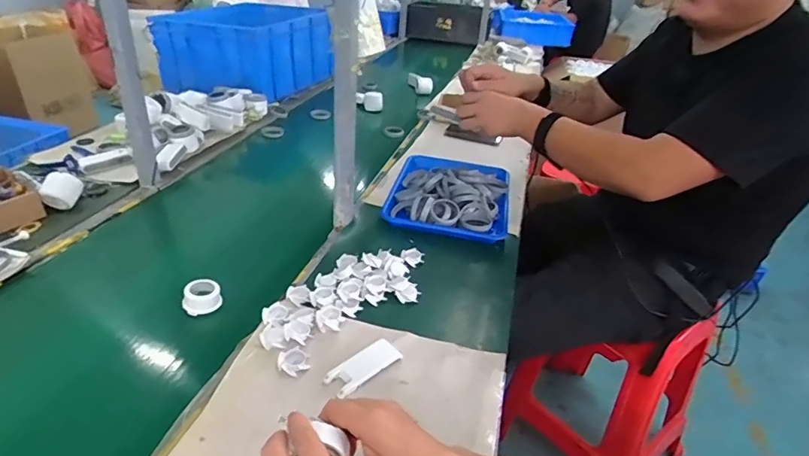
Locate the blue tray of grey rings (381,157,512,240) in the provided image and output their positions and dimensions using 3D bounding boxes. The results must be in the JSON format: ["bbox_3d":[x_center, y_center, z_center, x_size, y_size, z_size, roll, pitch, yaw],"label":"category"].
[{"bbox_3d":[0.100,-0.081,1.048,0.252,0.067,0.316,10,31,8],"label":"blue tray of grey rings"}]

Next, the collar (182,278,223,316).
[{"bbox_3d":[-0.302,0.102,0.725,0.052,0.037,0.041,-11,34,-25],"label":"collar"}]

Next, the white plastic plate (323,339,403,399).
[{"bbox_3d":[-0.050,0.179,0.634,0.101,0.017,0.037,-21,40,-37],"label":"white plastic plate"}]

